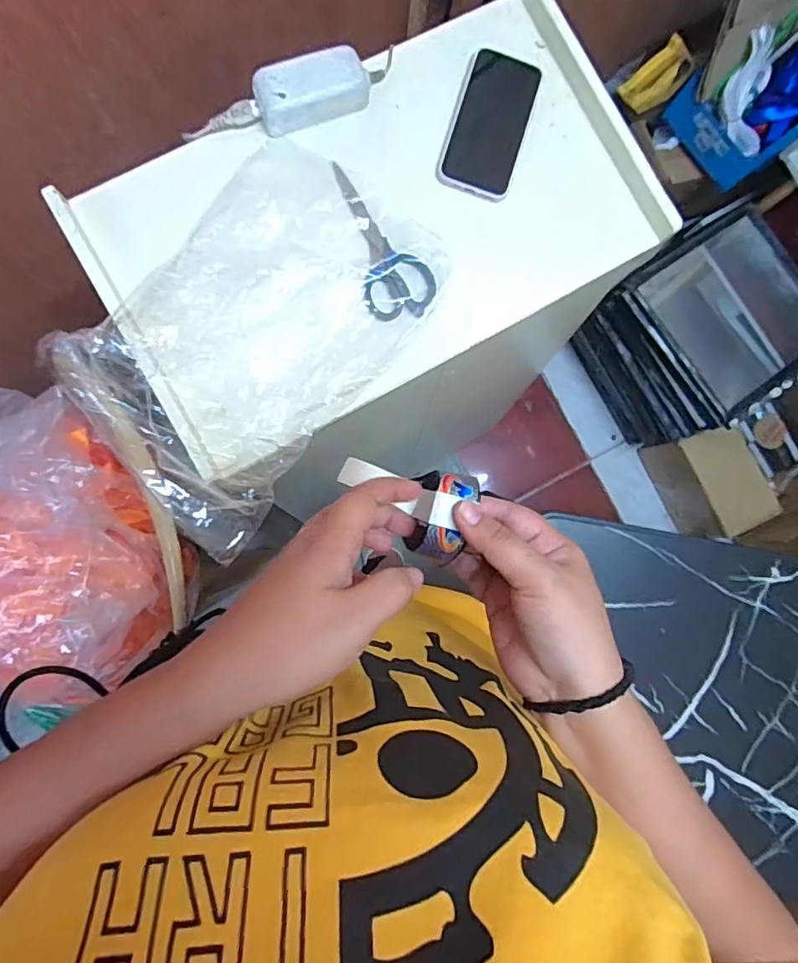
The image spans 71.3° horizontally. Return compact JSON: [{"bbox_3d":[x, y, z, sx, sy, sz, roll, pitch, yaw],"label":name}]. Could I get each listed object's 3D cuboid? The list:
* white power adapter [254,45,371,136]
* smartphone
[{"bbox_3d":[-0.080,-0.367,0.517,0.108,0.037,0.047,-19,88,-5],"label":"white power adapter"},{"bbox_3d":[0.090,-0.352,0.550,0.073,0.006,0.145,17,85,-3],"label":"smartphone"}]

